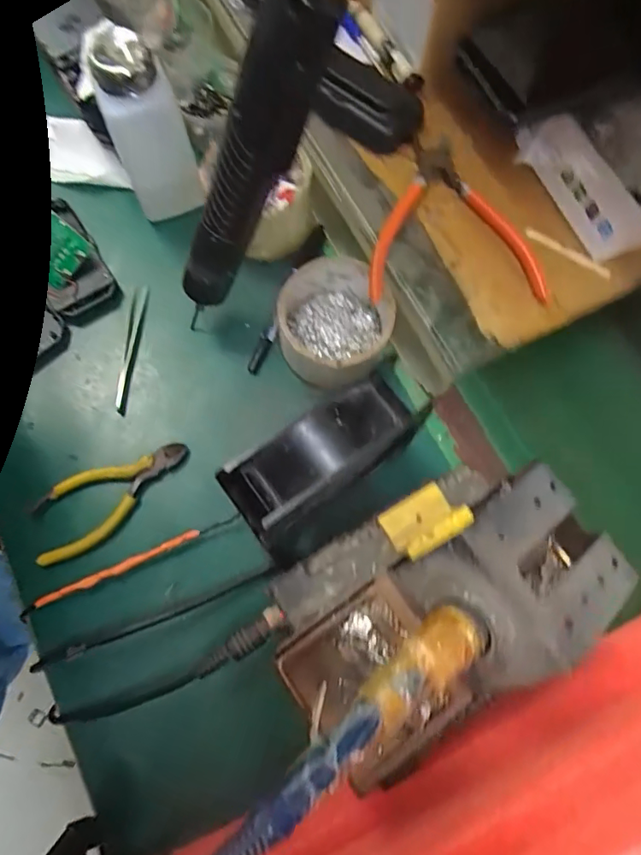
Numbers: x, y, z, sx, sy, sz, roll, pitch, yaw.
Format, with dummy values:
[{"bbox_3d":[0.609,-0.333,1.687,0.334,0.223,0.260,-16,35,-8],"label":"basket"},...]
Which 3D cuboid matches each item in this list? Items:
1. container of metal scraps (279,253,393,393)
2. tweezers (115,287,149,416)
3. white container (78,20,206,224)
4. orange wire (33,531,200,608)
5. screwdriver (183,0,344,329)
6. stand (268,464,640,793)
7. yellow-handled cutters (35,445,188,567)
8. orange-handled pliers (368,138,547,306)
[{"bbox_3d":[0.012,-0.076,0.395,0.080,0.054,0.083,0,73,-1],"label":"container of metal scraps"},{"bbox_3d":[-0.148,-0.060,0.416,0.011,0.006,0.105,3,73,-1],"label":"tweezers"},{"bbox_3d":[-0.129,-0.219,0.394,0.056,0.130,0.058,-21,75,-8],"label":"white container"},{"bbox_3d":[-0.136,0.095,0.359,0.113,0.009,0.007,-22,75,-8],"label":"orange wire"},{"bbox_3d":[-0.046,-0.140,0.303,0.028,0.205,0.031,-22,73,-37],"label":"screwdriver"},{"bbox_3d":[0.053,0.081,0.251,0.163,0.079,0.102,-35,77,-11],"label":"stand"},{"bbox_3d":[-0.151,0.047,0.380,0.121,0.009,0.048,-34,77,-11],"label":"yellow-handled cutters"},{"bbox_3d":[0.098,-0.152,0.385,0.119,0.024,0.126,3,73,-1],"label":"orange-handled pliers"}]

